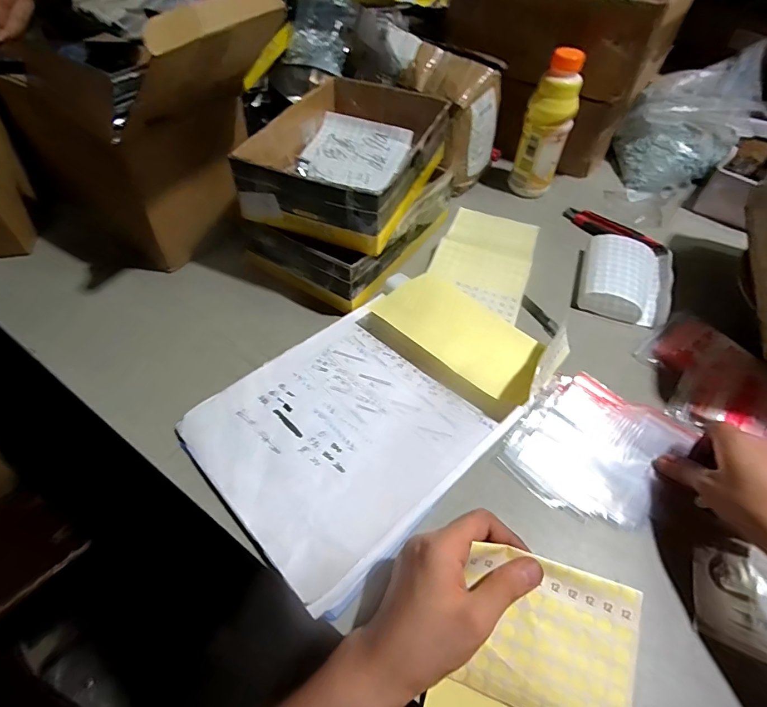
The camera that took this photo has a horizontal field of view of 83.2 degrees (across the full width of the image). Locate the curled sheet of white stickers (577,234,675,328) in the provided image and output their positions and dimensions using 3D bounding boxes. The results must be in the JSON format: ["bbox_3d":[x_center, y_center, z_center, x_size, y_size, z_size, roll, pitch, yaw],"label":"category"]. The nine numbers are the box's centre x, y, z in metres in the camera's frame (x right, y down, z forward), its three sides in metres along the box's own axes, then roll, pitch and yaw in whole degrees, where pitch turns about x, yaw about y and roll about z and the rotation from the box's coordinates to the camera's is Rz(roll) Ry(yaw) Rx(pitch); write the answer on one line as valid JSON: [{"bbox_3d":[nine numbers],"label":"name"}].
[{"bbox_3d":[0.315,-0.098,0.561,0.105,0.038,0.127,18,53,11],"label":"curled sheet of white stickers"}]

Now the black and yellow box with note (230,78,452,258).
[{"bbox_3d":[-0.031,-0.240,0.524,0.191,0.066,0.258,19,53,12],"label":"black and yellow box with note"}]

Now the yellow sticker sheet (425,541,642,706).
[{"bbox_3d":[0.099,0.215,0.286,0.118,0.013,0.145,16,77,12],"label":"yellow sticker sheet"}]

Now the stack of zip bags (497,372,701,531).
[{"bbox_3d":[0.203,0.089,0.414,0.130,0.014,0.151,38,59,24],"label":"stack of zip bags"}]

